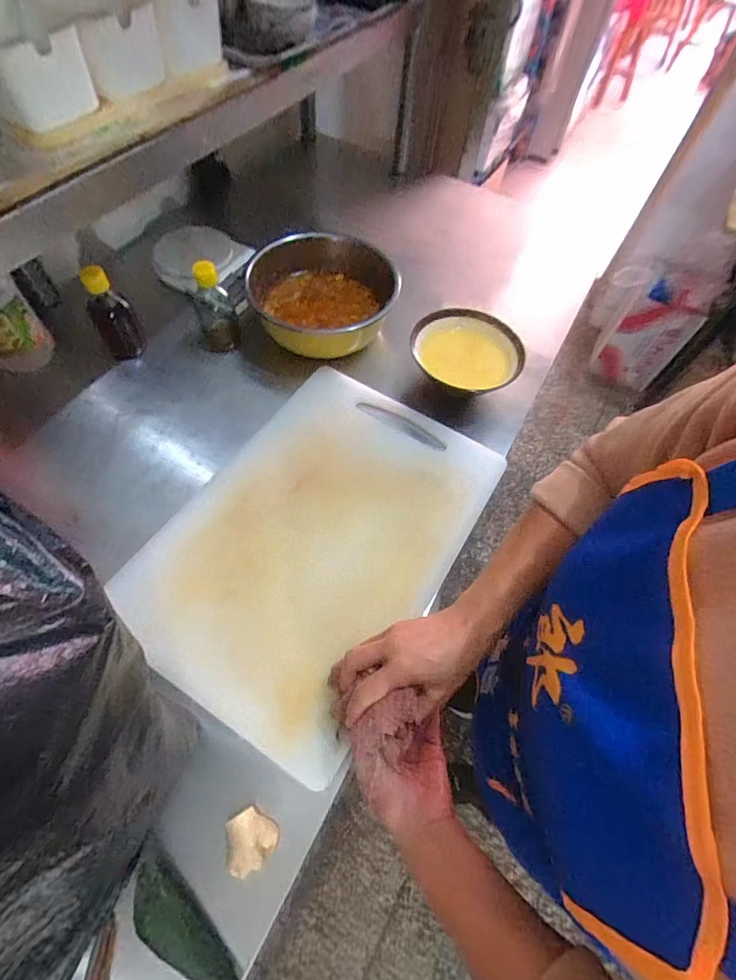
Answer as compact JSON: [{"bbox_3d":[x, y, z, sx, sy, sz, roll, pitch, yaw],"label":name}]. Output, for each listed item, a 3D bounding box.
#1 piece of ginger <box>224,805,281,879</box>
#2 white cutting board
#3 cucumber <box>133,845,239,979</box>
[{"bbox_3d":[-0.108,0.322,0.413,0.042,0.020,0.044,-29,67,-18],"label":"piece of ginger"},{"bbox_3d":[-0.061,0.050,0.596,0.329,0.029,0.478,31,63,10],"label":"white cutting board"},{"bbox_3d":[-0.163,0.380,0.386,0.124,0.031,0.032,41,66,17],"label":"cucumber"}]

